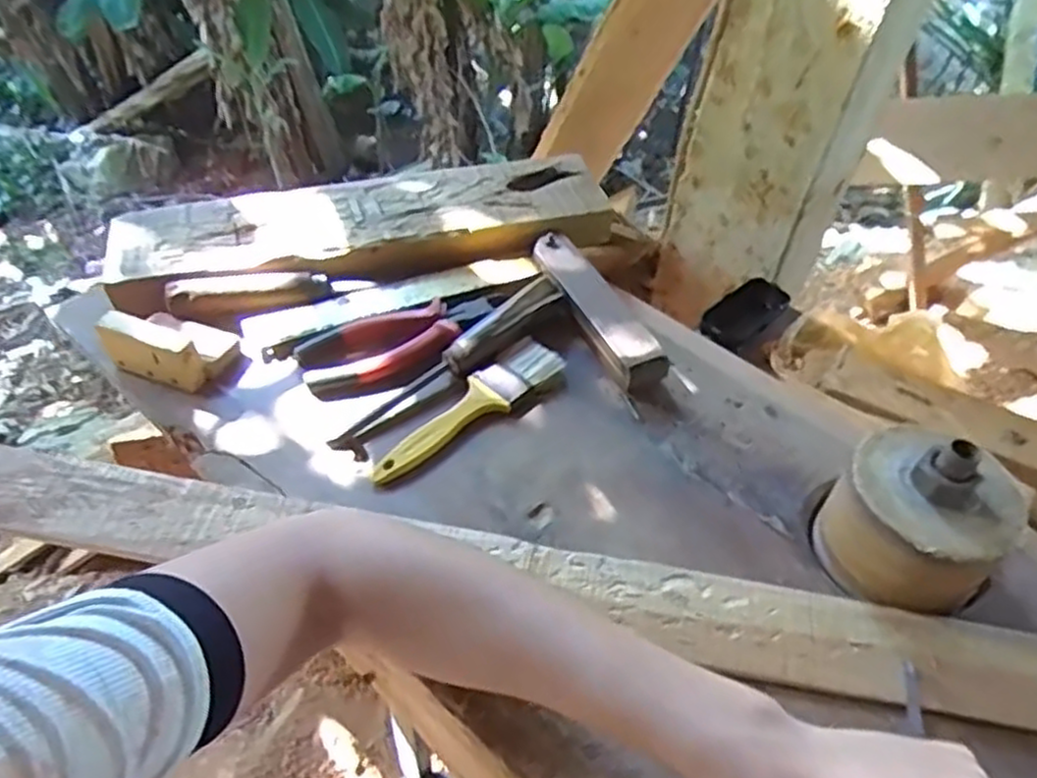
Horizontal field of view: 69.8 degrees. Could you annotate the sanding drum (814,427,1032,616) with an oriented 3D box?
[{"bbox_3d":[0.256,0.077,0.470,0.098,0.094,0.090,2,49,-2],"label":"sanding drum"}]

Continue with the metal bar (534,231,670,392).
[{"bbox_3d":[0.069,-0.073,0.659,0.048,0.024,0.193,-18,52,-18],"label":"metal bar"}]

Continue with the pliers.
[{"bbox_3d":[-0.093,-0.043,0.620,0.172,0.014,0.082,-15,51,-17],"label":"pliers"}]

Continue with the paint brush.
[{"bbox_3d":[-0.038,0.014,0.579,0.040,0.012,0.182,38,56,26],"label":"paint brush"}]

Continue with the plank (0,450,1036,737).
[{"bbox_3d":[-0.062,0.121,0.485,0.833,0.017,0.075,9,49,7],"label":"plank"}]

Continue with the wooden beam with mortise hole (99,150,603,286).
[{"bbox_3d":[-0.139,-0.156,0.706,0.464,0.035,0.134,-7,49,-10],"label":"wooden beam with mortise hole"}]

